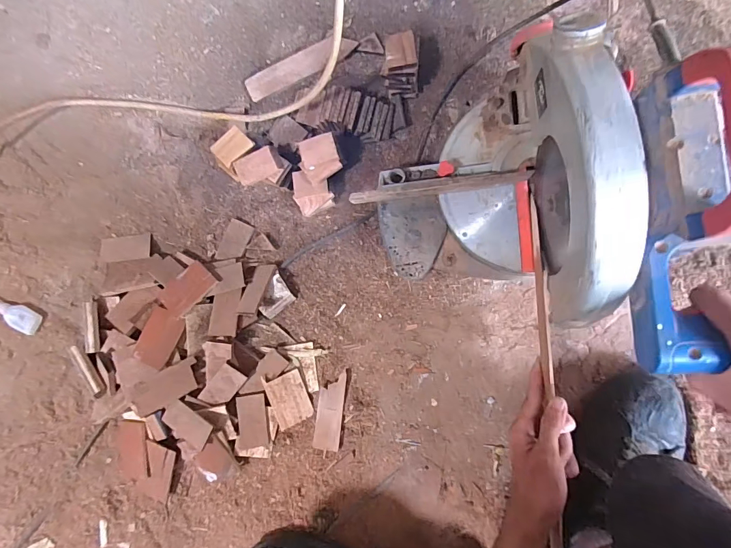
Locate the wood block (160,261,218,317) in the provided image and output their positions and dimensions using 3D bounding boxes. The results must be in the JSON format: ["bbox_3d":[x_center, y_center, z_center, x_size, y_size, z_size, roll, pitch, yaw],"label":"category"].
[{"bbox_3d":[-0.244,0.020,0.528,0.049,0.009,0.071,39,76,14],"label":"wood block"}]

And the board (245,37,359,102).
[{"bbox_3d":[-0.091,-0.292,0.543,0.161,0.017,0.034,-21,87,5],"label":"board"}]

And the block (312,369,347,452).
[{"bbox_3d":[-0.049,0.188,0.526,0.036,0.010,0.103,5,90,6],"label":"block"}]

